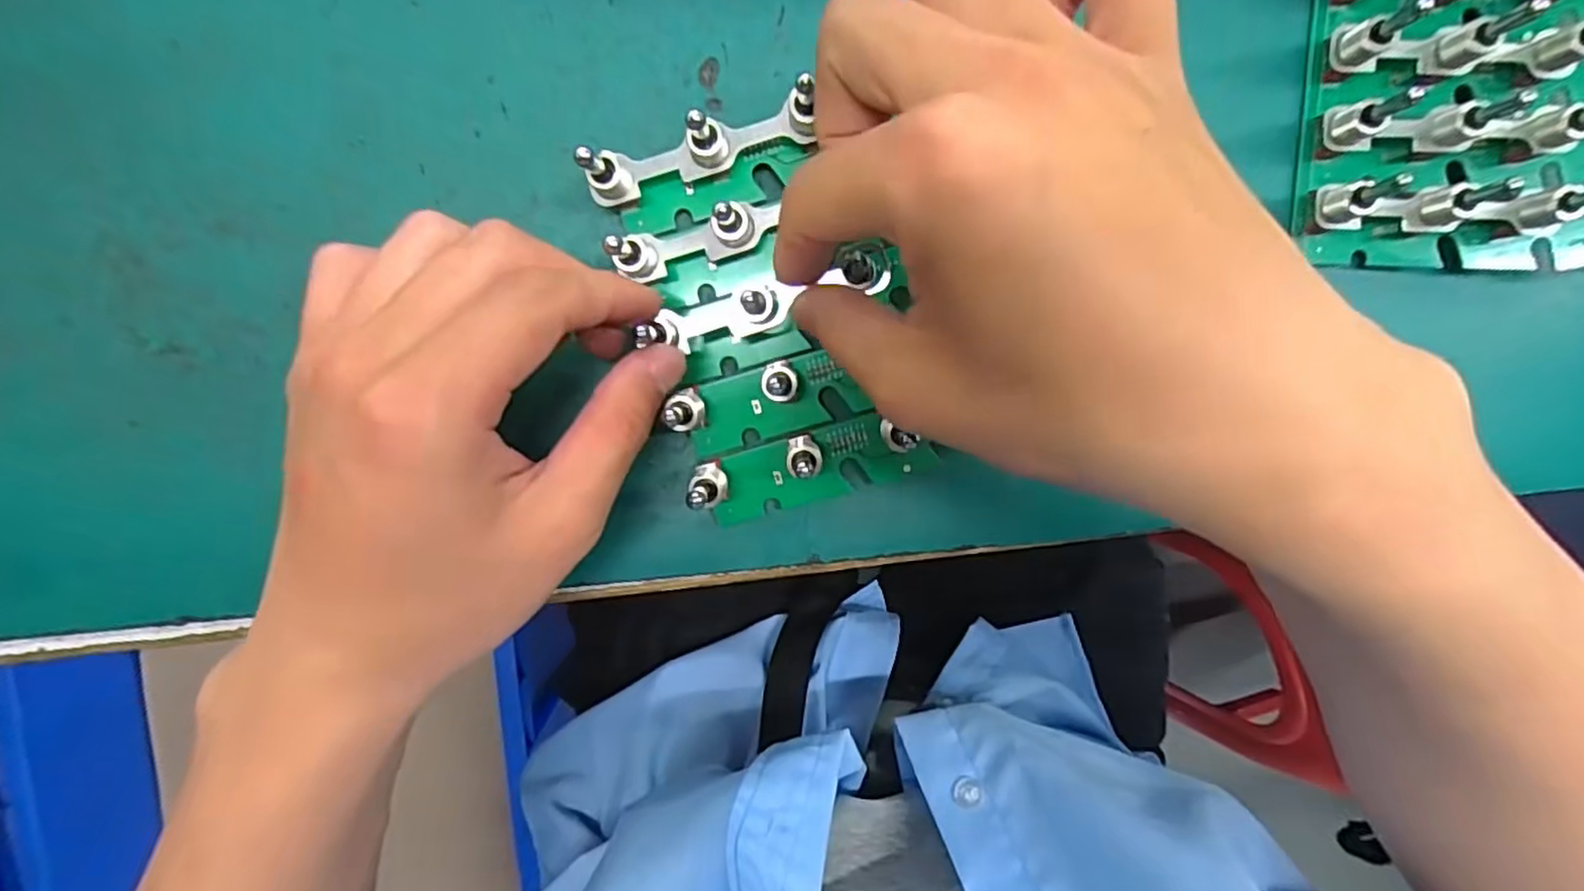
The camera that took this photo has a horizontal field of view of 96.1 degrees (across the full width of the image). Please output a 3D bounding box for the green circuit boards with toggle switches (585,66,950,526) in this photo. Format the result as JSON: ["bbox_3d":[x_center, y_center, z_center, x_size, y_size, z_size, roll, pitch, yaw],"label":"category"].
[{"bbox_3d":[-0.007,-0.042,0.231,0.082,0.028,0.123,-17,94,-2],"label":"green circuit boards with toggle switches"}]

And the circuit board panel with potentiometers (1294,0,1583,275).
[{"bbox_3d":[0.236,-0.128,0.233,0.110,0.047,0.131,4,93,-4],"label":"circuit board panel with potentiometers"}]

